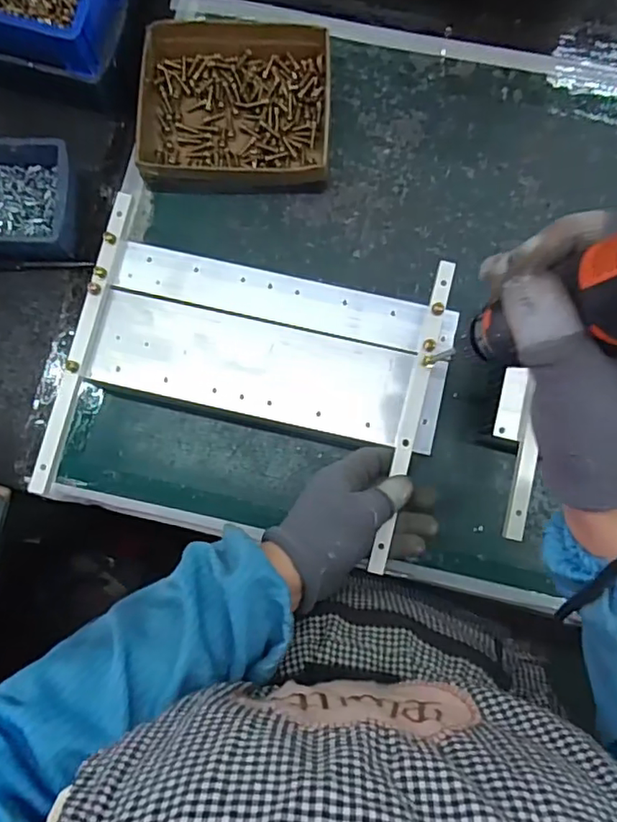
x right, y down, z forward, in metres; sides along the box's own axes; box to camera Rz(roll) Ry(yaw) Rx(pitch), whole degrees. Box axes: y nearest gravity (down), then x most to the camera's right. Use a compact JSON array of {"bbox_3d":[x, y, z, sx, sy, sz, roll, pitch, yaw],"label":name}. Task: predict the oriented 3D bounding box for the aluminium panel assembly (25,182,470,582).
[{"bbox_3d":[-0.042,-0.026,0.455,0.291,0.021,0.220,11,83,3],"label":"aluminium panel assembly"}]

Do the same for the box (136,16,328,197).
[{"bbox_3d":[-0.066,-0.282,0.526,0.174,0.037,0.159,1,82,2],"label":"box"}]

